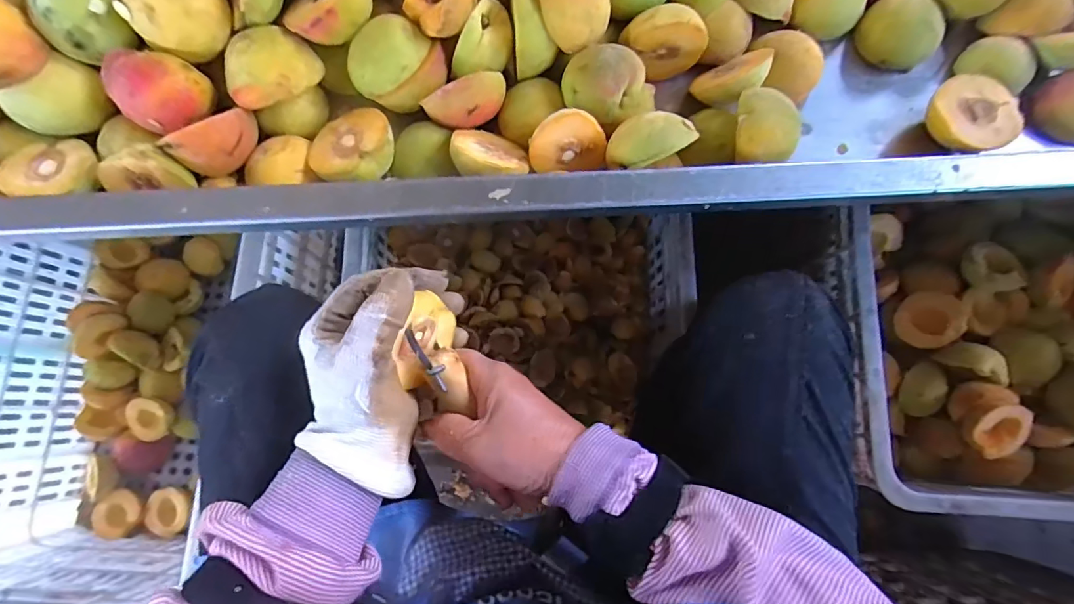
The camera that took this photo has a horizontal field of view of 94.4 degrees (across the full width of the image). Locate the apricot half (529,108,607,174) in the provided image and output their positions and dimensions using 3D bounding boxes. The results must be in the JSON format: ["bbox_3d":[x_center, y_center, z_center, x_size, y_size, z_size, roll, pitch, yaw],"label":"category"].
[{"bbox_3d":[0.020,-0.120,0.363,0.054,0.044,0.027,-11,41,-6],"label":"apricot half"}]

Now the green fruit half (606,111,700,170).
[{"bbox_3d":[0.079,-0.111,0.340,0.058,0.023,0.037,-12,79,-2],"label":"green fruit half"}]

